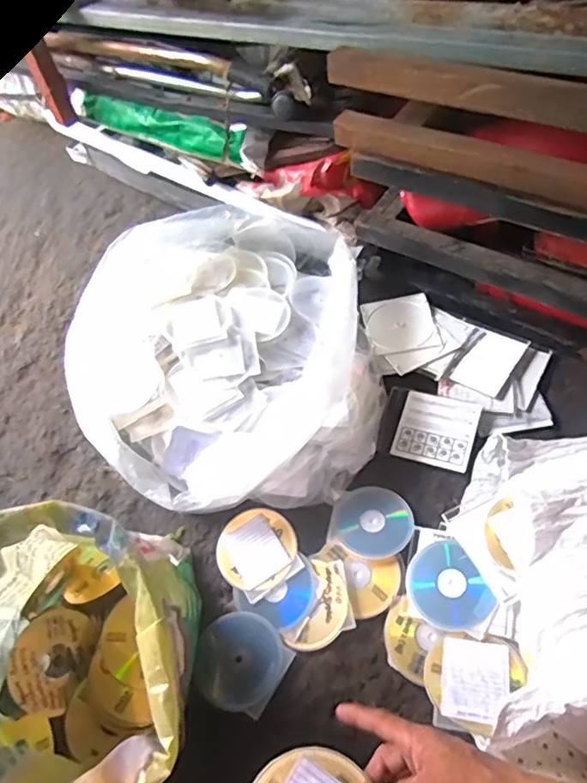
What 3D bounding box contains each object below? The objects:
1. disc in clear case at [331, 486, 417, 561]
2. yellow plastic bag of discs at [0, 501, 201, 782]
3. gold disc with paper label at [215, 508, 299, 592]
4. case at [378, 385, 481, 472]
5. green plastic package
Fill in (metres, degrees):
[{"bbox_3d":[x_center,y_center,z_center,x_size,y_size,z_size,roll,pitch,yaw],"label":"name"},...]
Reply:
[{"bbox_3d":[0.120,0.195,0.849,0.119,0.008,0.116,-3,51,4],"label":"disc in clear case"},{"bbox_3d":[-0.258,0.301,0.636,0.274,0.280,0.315,-8,53,-5],"label":"yellow plastic bag of discs"},{"bbox_3d":[-0.056,0.235,0.841,0.118,0.012,0.117,-4,63,9],"label":"gold disc with paper label"},{"bbox_3d":[0.224,0.059,0.927,0.147,0.011,0.126,11,63,20],"label":"case"},{"bbox_3d":[-0.285,-0.550,1.144,0.451,0.070,0.035,26,60,20],"label":"green plastic package"}]

